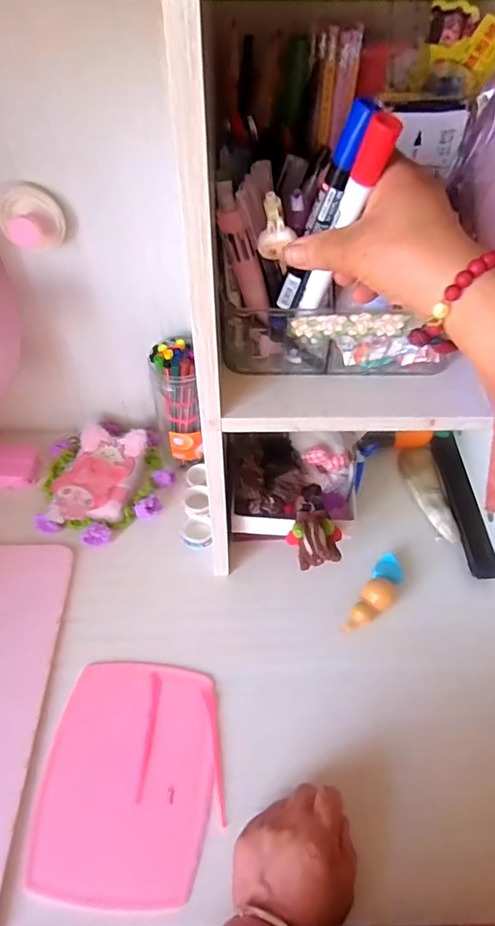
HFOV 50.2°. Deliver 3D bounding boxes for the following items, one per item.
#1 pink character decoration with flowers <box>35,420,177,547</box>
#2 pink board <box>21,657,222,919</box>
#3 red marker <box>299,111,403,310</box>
[{"bbox_3d":[-0.167,0.014,0.621,0.146,0.034,0.165,-5,51,-5],"label":"pink character decoration with flowers"},{"bbox_3d":[-0.096,0.260,0.446,0.142,0.005,0.175,1,51,0],"label":"pink board"},{"bbox_3d":[0.056,-0.141,0.314,0.013,0.127,0.014,-27,73,-23],"label":"red marker"}]

